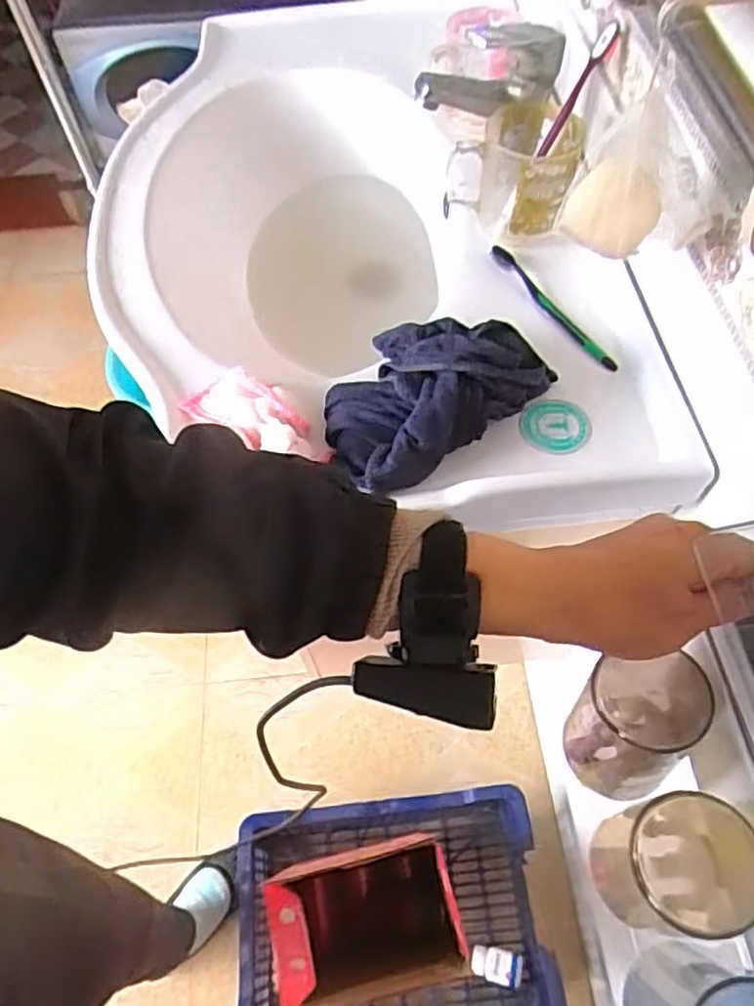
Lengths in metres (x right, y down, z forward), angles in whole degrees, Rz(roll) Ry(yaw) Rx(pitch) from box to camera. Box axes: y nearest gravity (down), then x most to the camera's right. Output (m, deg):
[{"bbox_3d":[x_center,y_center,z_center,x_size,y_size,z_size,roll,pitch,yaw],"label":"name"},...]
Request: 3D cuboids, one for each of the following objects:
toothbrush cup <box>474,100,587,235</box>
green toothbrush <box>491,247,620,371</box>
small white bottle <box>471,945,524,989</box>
[{"bbox_3d":[0.142,-0.311,0.631,0.087,0.077,0.094,-1,59,2],"label":"toothbrush cup"},{"bbox_3d":[0.157,-0.177,0.612,0.010,0.022,0.168,-30,63,-12],"label":"green toothbrush"},{"bbox_3d":[0.174,0.674,0.988,0.072,0.039,0.044,8,59,7],"label":"small white bottle"}]

